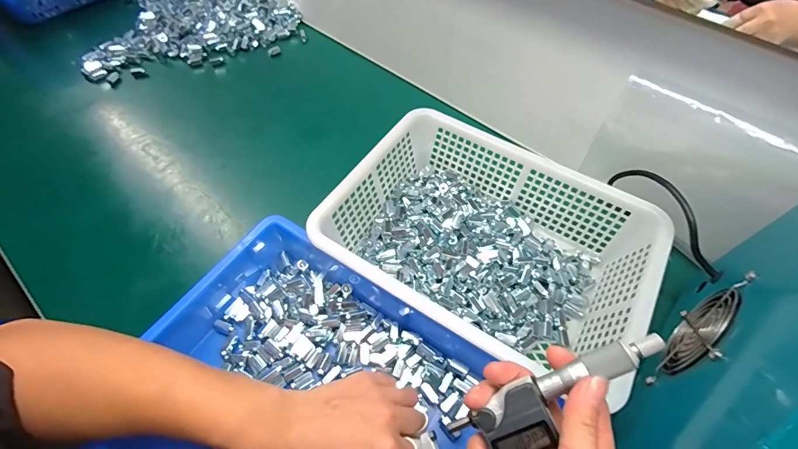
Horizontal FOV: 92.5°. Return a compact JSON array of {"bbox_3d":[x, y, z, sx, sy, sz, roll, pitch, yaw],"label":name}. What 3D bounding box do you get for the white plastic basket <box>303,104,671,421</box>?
[{"bbox_3d":[0.092,0.018,0.418,0.311,0.074,0.223,29,61,16],"label":"white plastic basket"}]

